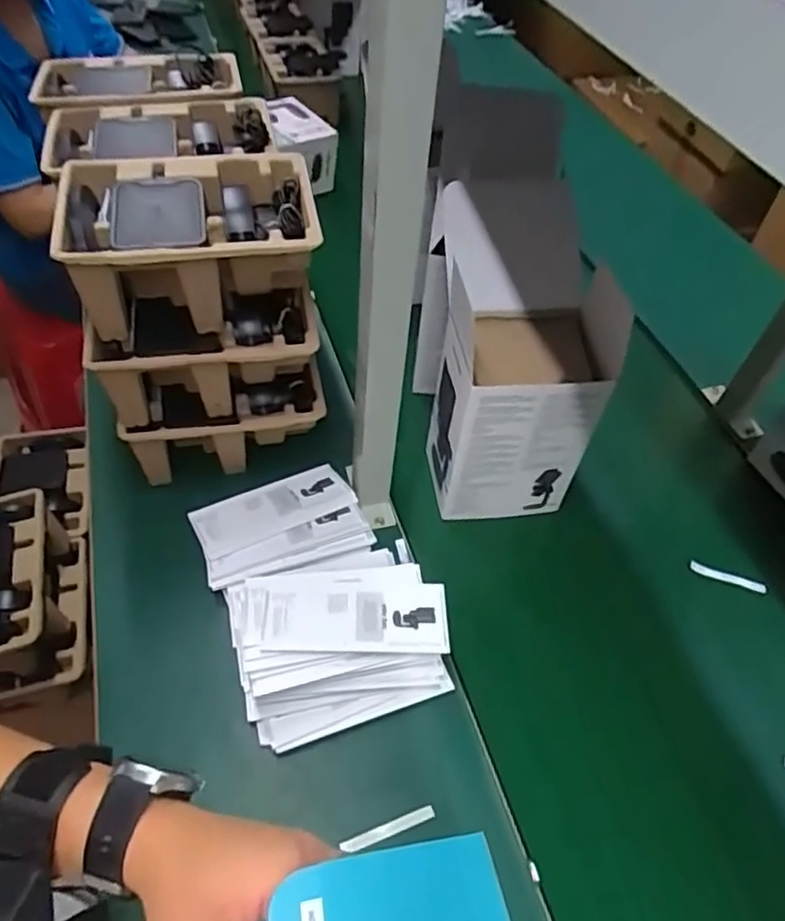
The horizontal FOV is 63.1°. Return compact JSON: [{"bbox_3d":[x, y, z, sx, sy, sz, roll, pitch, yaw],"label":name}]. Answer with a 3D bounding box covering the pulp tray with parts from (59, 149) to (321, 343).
[{"bbox_3d":[-0.189,-0.206,0.620,0.221,0.109,0.142,-8,53,-12],"label":"pulp tray with parts"}]

